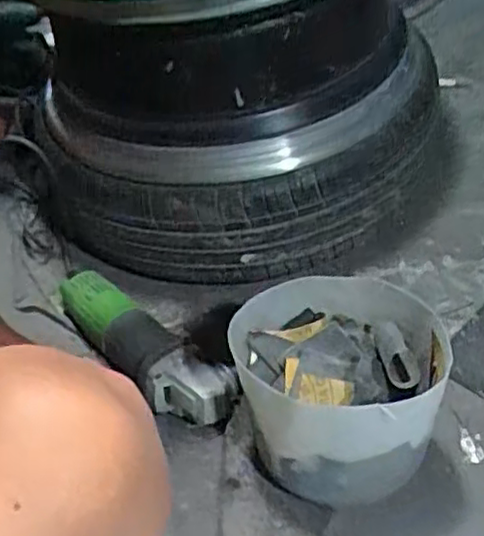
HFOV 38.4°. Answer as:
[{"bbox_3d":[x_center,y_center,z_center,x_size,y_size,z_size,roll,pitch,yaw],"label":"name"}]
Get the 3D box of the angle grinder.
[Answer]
[{"bbox_3d":[-0.124,0.082,0.752,0.280,0.073,0.081,26,56,32],"label":"angle grinder"}]

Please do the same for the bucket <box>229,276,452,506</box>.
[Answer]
[{"bbox_3d":[0.087,0.112,0.612,0.162,0.159,0.149,-3,47,4],"label":"bucket"}]

